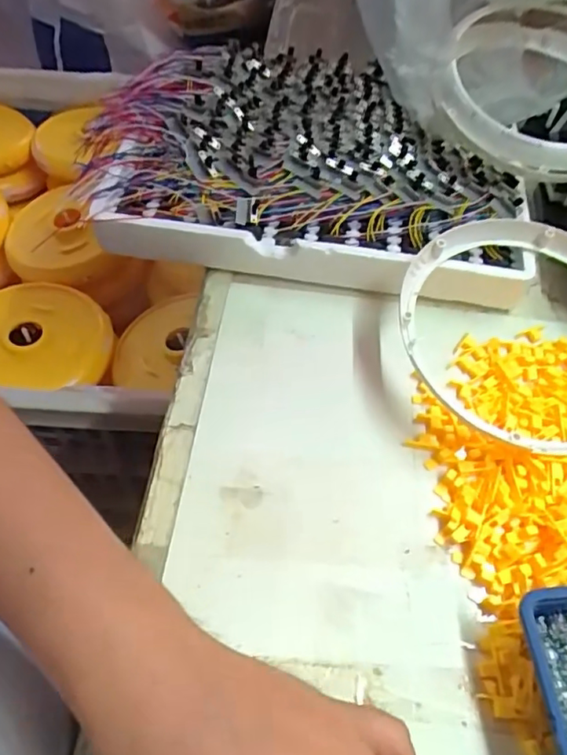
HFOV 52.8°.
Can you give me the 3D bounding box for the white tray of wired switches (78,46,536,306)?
[{"bbox_3d":[0.021,-0.193,0.509,0.367,0.053,0.256,7,56,3],"label":"white tray of wired switches"}]

